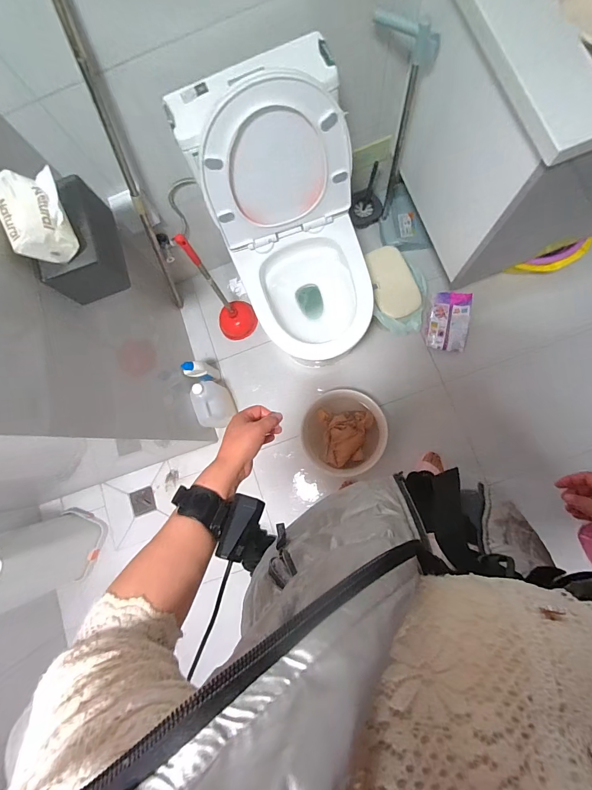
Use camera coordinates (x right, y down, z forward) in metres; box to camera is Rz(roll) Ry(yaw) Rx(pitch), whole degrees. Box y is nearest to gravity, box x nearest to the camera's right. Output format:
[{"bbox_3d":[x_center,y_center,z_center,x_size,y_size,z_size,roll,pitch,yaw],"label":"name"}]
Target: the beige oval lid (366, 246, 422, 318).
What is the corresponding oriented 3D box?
[{"bbox_3d":[0.331,-0.388,1.216,0.132,0.016,0.242,-26,93,16],"label":"beige oval lid"}]

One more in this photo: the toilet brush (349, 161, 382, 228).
[{"bbox_3d":[0.267,-0.727,1.289,0.115,0.273,0.095,13,83,7],"label":"toilet brush"}]

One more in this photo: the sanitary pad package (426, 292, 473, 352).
[{"bbox_3d":[0.575,-0.275,1.331,0.149,0.064,0.214,9,83,7],"label":"sanitary pad package"}]

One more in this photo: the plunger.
[{"bbox_3d":[-0.259,-0.336,1.190,0.154,0.561,0.123,-41,80,-1],"label":"plunger"}]

